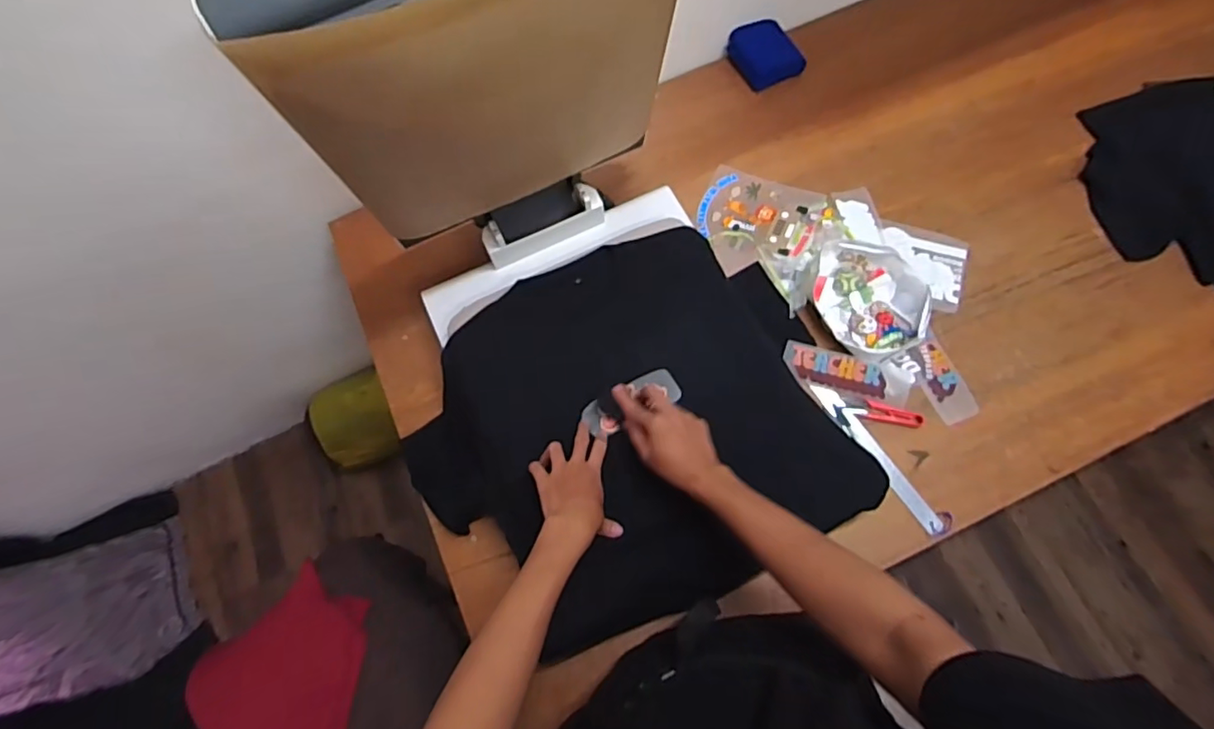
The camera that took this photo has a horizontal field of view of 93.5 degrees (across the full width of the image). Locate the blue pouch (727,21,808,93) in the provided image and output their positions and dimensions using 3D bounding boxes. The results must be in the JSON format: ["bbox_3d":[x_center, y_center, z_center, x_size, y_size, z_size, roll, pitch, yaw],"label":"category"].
[{"bbox_3d":[0.296,-0.578,1.064,0.114,0.055,0.117,-30,73,-8],"label":"blue pouch"}]

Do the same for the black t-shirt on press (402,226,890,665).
[{"bbox_3d":[0.024,0.064,0.798,0.601,0.112,0.443,-20,72,-4],"label":"black t-shirt on press"}]

